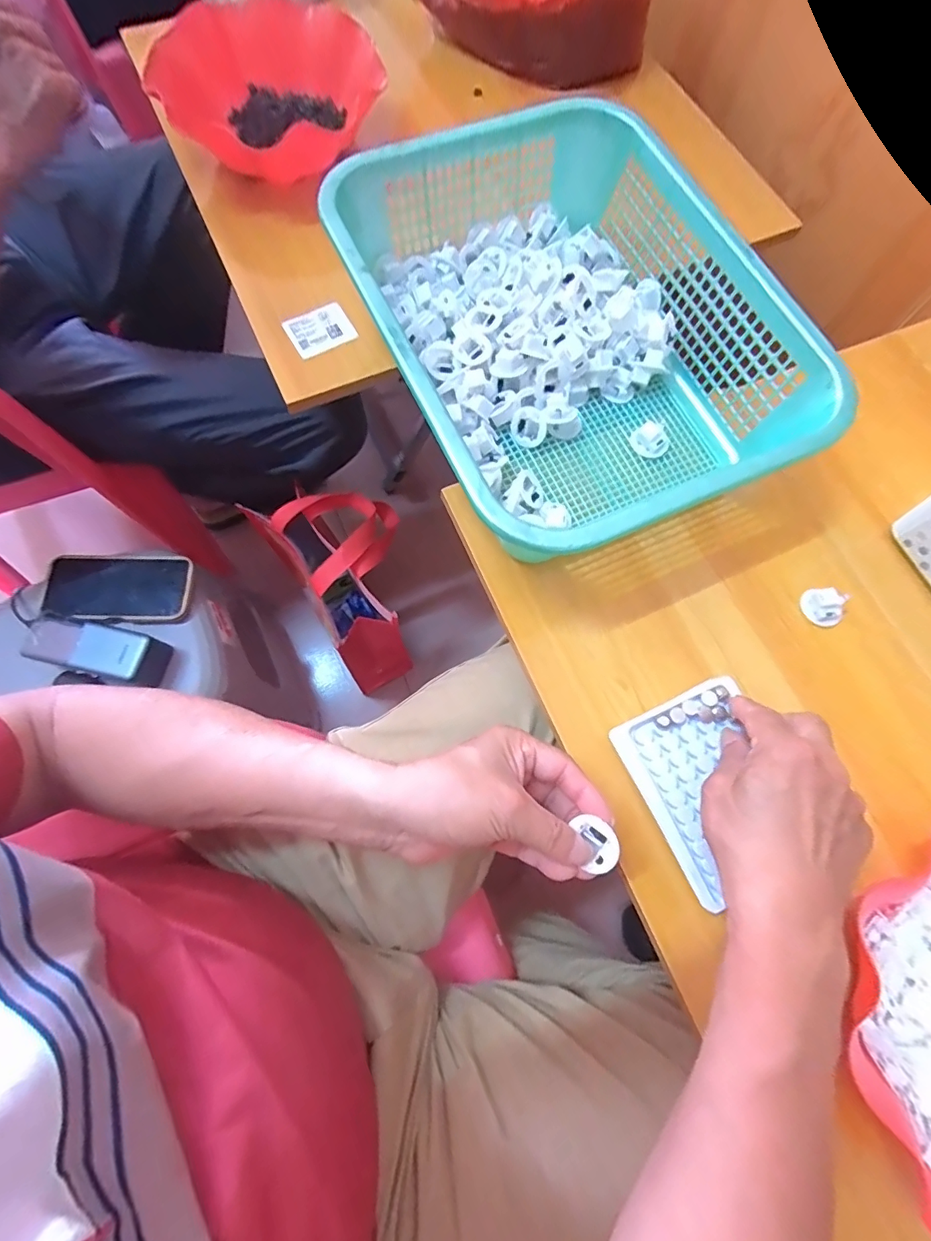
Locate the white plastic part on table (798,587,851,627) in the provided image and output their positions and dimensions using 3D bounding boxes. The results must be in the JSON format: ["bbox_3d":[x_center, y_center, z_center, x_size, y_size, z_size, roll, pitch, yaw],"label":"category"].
[{"bbox_3d":[0.291,-0.012,0.407,0.027,0.019,0.029,1,73,-2],"label":"white plastic part on table"}]

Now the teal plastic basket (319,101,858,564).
[{"bbox_3d":[0.079,-0.236,0.423,0.290,0.102,0.378,-23,75,-9],"label":"teal plastic basket"}]

